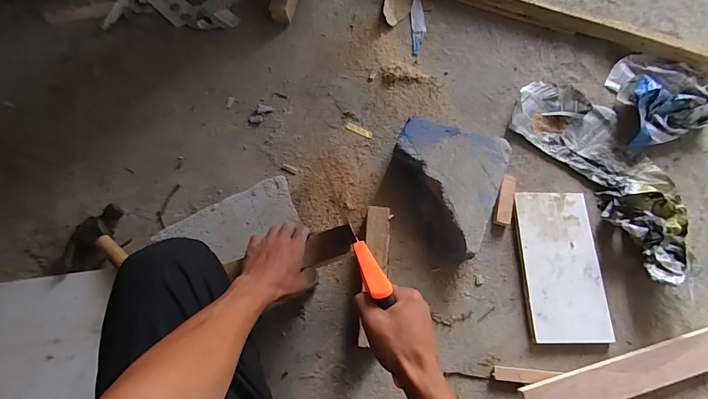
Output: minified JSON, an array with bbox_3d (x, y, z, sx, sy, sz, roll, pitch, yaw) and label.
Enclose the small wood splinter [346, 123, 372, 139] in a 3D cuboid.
[{"bbox_3d":[0.011,-0.144,0.758,0.057,0.004,0.016,24,71,7],"label":"small wood splinter"}]

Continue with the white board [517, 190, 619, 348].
[{"bbox_3d":[0.376,0.118,0.666,0.137,0.022,0.267,1,70,-1],"label":"white board"}]

